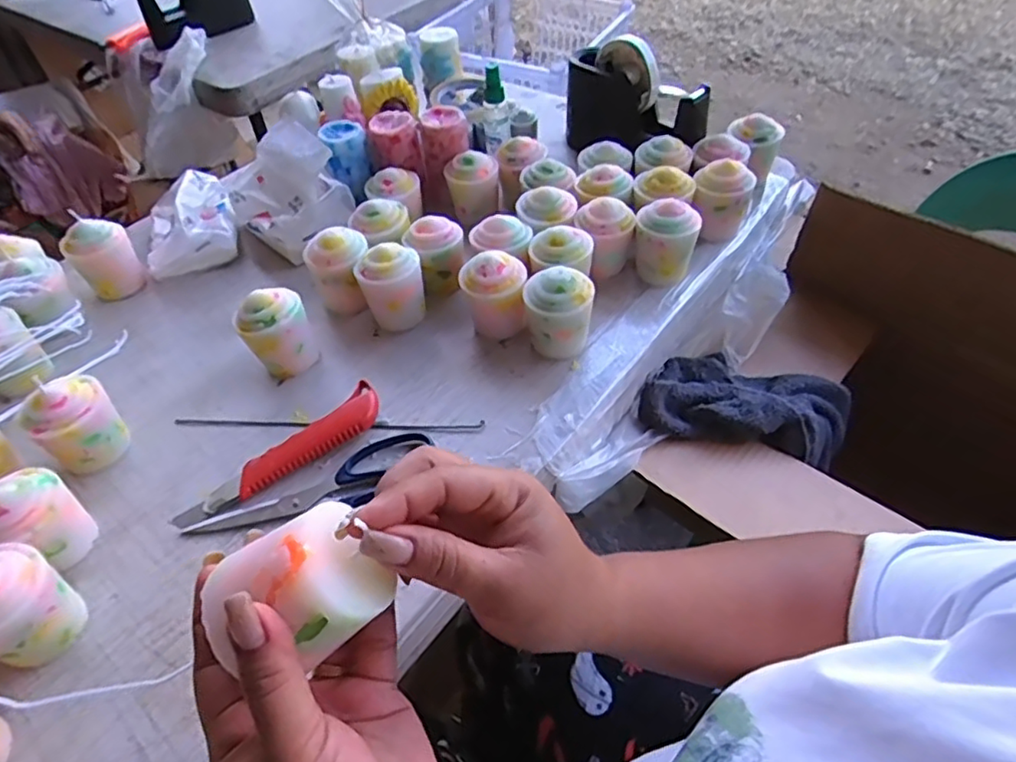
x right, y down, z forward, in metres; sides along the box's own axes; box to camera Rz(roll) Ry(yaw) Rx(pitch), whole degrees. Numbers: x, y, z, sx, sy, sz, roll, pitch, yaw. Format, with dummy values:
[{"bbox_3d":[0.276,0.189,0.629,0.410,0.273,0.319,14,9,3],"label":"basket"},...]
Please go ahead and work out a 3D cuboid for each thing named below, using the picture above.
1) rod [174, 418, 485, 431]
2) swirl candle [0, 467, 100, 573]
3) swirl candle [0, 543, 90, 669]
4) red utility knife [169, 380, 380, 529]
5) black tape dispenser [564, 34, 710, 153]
[{"bbox_3d":[-0.147,0.035,0.494,0.256,0.005,0.010,1,49,4],"label":"rod"},{"bbox_3d":[-0.312,0.095,0.407,0.046,0.070,0.056,15,51,16],"label":"swirl candle"},{"bbox_3d":[-0.294,0.134,0.363,0.046,0.075,0.057,14,51,15],"label":"swirl candle"},{"bbox_3d":[-0.169,0.057,0.462,0.166,0.021,0.036,-33,55,-23],"label":"red utility knife"},{"bbox_3d":[0.134,-0.306,0.686,0.081,0.120,0.181,-30,54,-21],"label":"black tape dispenser"}]

